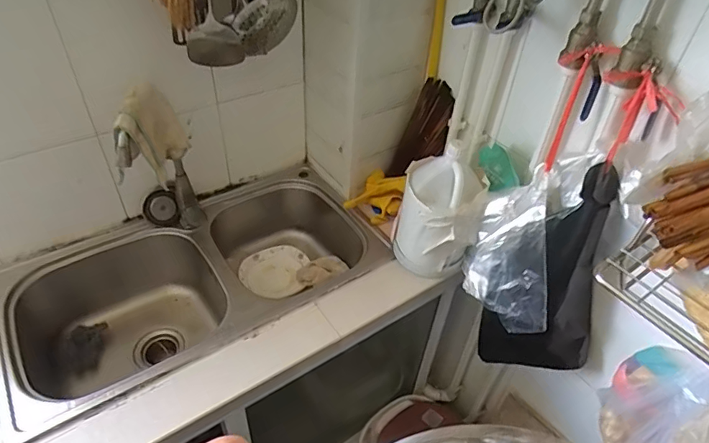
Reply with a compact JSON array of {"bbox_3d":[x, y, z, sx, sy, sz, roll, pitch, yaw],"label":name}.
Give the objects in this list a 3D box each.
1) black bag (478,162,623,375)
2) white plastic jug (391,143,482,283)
[{"bbox_3d":[0.358,0.112,0.824,0.196,0.405,0.102,21,44,18],"label":"black bag"},{"bbox_3d":[0.162,-0.015,0.926,0.137,0.234,0.122,-5,43,-10],"label":"white plastic jug"}]

